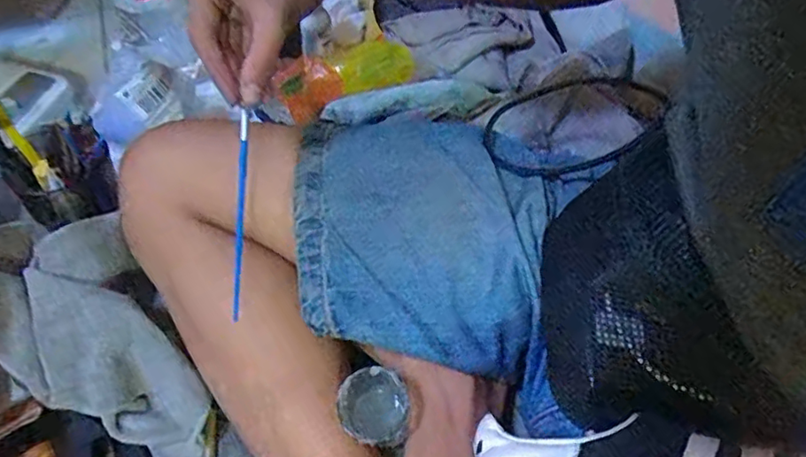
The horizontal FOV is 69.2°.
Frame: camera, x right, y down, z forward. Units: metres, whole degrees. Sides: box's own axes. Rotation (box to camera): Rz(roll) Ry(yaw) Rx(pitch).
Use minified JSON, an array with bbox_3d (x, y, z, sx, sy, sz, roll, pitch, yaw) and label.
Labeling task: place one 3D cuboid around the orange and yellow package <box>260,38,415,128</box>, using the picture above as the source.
[{"bbox_3d":[-0.067,-0.172,0.652,0.189,0.040,0.057,-31,61,-26],"label":"orange and yellow package"}]

